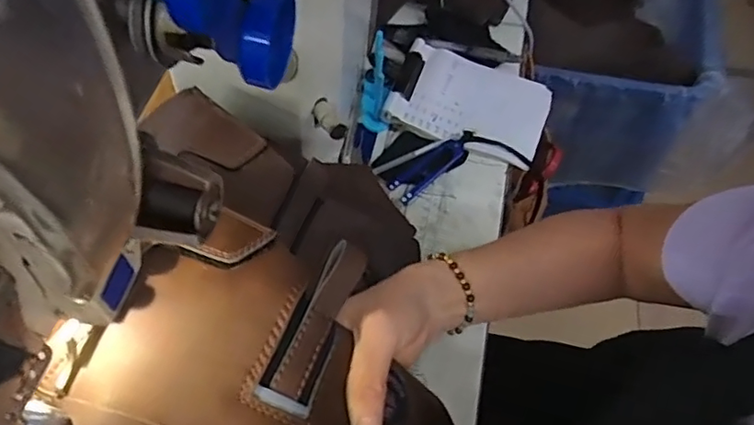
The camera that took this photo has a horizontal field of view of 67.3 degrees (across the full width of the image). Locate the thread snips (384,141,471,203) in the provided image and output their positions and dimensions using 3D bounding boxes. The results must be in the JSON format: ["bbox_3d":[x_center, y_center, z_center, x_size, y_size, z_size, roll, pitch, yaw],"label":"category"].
[{"bbox_3d":[0.047,-0.040,0.511,0.078,0.005,0.026,-37,82,-10],"label":"thread snips"}]

